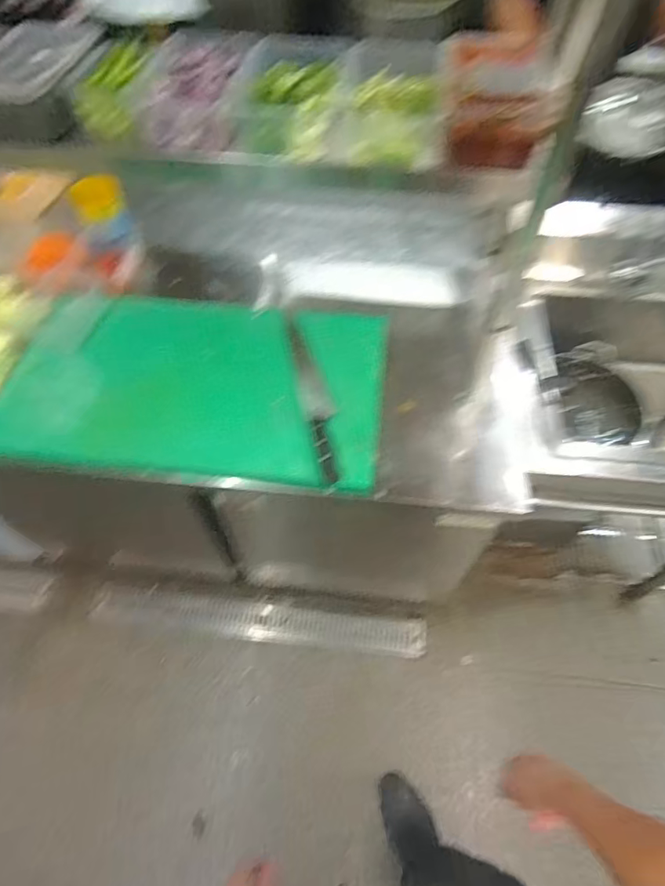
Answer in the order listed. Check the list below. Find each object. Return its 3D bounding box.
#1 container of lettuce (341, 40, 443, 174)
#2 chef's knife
[{"bbox_3d":[0.103,-0.577,0.857,0.160,0.104,0.257,2,56,2],"label":"container of lettuce"},{"bbox_3d":[-0.036,-0.105,0.916,0.052,0.025,0.383,-13,61,-6],"label":"chef's knife"}]

